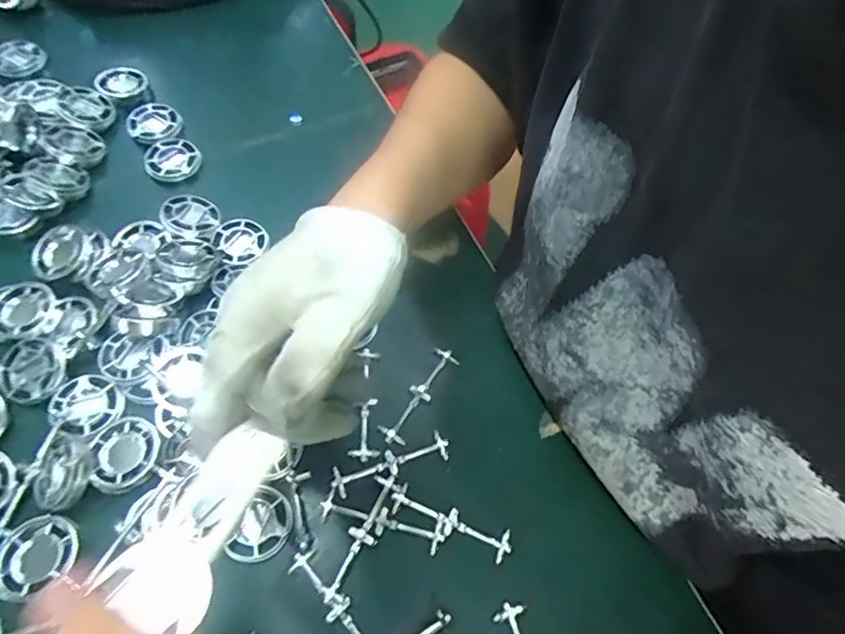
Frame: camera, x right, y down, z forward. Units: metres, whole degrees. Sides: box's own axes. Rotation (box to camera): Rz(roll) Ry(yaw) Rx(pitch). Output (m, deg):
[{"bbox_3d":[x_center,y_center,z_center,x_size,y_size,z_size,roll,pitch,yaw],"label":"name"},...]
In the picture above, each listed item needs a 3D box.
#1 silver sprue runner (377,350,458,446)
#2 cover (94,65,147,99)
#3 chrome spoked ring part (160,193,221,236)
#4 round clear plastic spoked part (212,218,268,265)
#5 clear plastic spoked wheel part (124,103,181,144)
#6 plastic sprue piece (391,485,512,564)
[{"bbox_3d":[-0.001,0.048,0.354,0.018,0.009,0.073,32,64,12],"label":"silver sprue runner"},{"bbox_3d":[-0.251,-0.193,0.459,0.036,0.011,0.033,22,63,7],"label":"cover"},{"bbox_3d":[-0.164,-0.072,0.394,0.038,0.009,0.038,12,51,-15],"label":"chrome spoked ring part"},{"bbox_3d":[-0.129,-0.054,0.392,0.036,0.008,0.036,2,62,-3],"label":"round clear plastic spoked part"},{"bbox_3d":[-0.215,-0.154,0.442,0.045,0.007,0.037,37,66,15],"label":"clear plastic spoked wheel part"},{"bbox_3d":[0.016,0.116,0.317,0.071,0.004,0.018,23,63,8],"label":"plastic sprue piece"}]

